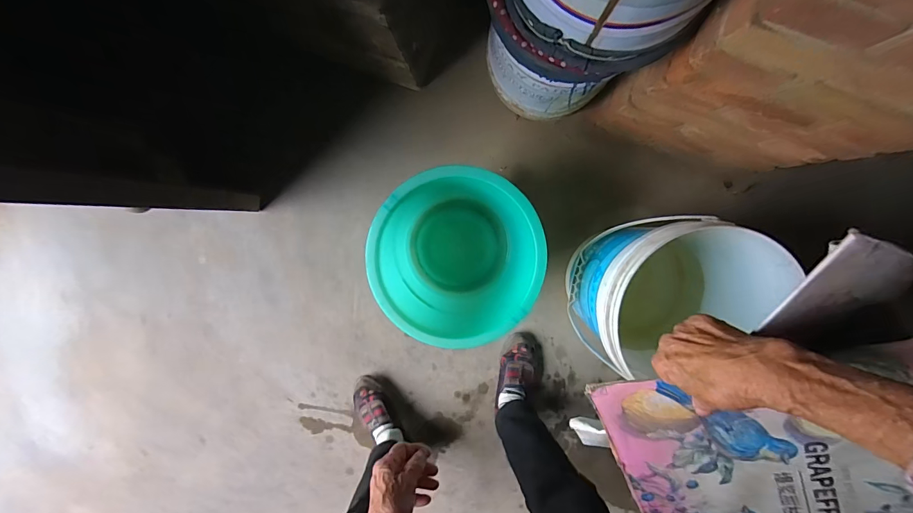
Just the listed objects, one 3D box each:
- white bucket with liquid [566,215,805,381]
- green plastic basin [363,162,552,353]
[{"bbox_3d":[0.386,0.064,0.740,0.283,0.344,0.268,0,100,1],"label":"white bucket with liquid"},{"bbox_3d":[0.000,-0.013,0.777,0.294,0.252,0.291,0,100,1],"label":"green plastic basin"}]

